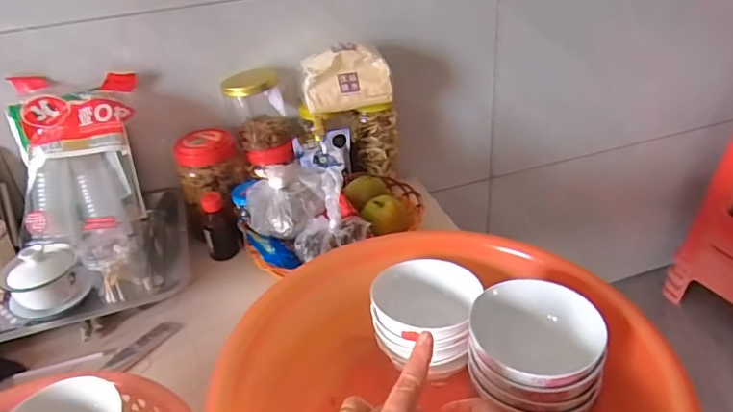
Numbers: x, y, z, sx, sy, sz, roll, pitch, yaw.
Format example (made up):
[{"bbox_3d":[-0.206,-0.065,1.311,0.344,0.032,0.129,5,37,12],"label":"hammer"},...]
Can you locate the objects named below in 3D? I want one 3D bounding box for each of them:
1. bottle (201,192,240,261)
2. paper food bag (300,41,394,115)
[{"bbox_3d":[-0.219,0.031,0.804,0.046,0.098,0.034,-17,34,-19],"label":"bottle"},{"bbox_3d":[-0.034,-0.196,0.824,0.136,0.083,0.054,-12,32,-11],"label":"paper food bag"}]

